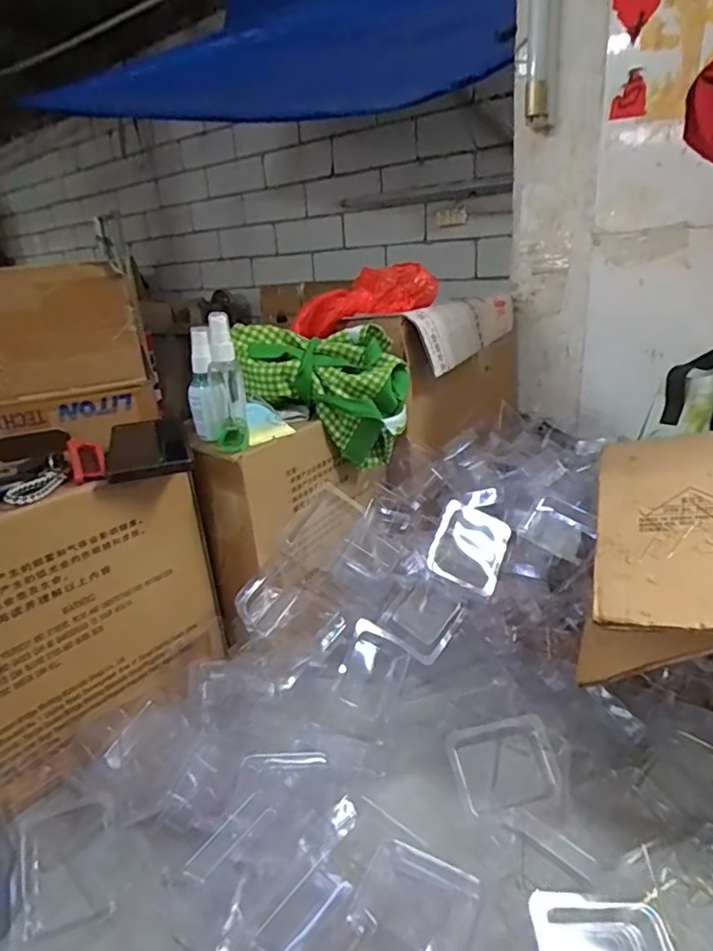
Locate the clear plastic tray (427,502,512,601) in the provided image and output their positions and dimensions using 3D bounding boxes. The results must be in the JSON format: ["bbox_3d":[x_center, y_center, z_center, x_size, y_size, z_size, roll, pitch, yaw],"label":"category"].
[{"bbox_3d":[0.123,0.077,0.611,0.078,0.085,0.016,26,-16,-4],"label":"clear plastic tray"}]

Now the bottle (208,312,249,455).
[{"bbox_3d":[-0.136,-0.095,0.588,0.031,0.138,0.037,-11,22,-17],"label":"bottle"}]

